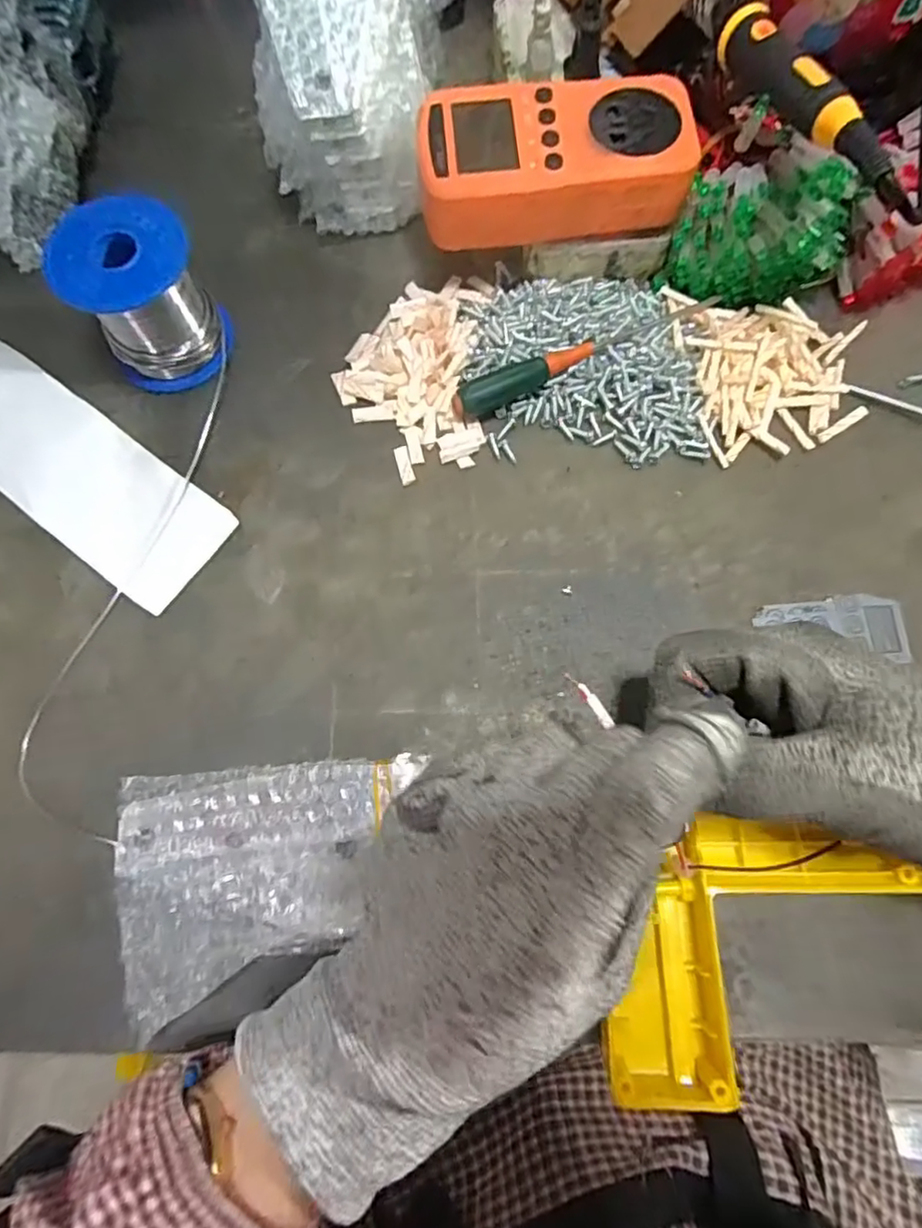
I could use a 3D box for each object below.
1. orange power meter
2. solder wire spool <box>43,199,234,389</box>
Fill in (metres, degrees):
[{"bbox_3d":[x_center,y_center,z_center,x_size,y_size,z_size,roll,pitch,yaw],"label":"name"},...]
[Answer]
[{"bbox_3d":[0.044,-0.218,0.291,0.124,0.038,0.062,-3,75,0],"label":"orange power meter"},{"bbox_3d":[-0.154,-0.155,0.299,0.060,0.061,0.055,-24,76,-6],"label":"solder wire spool"}]

